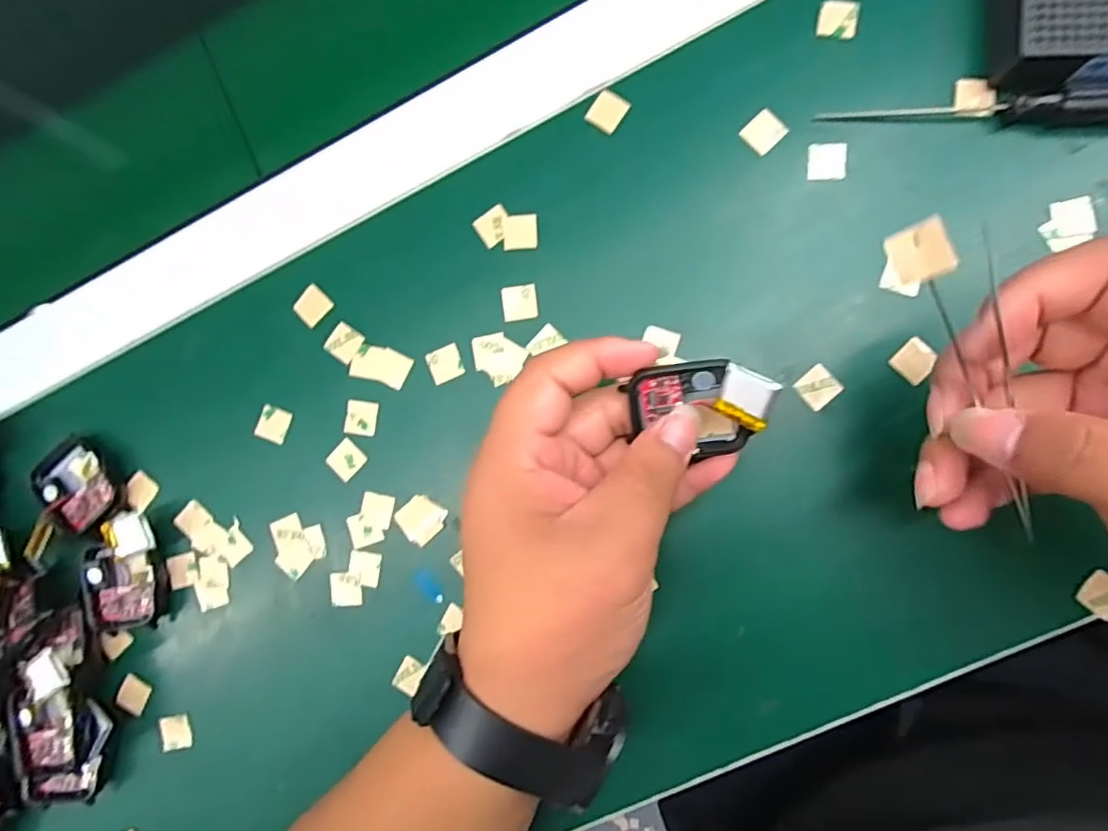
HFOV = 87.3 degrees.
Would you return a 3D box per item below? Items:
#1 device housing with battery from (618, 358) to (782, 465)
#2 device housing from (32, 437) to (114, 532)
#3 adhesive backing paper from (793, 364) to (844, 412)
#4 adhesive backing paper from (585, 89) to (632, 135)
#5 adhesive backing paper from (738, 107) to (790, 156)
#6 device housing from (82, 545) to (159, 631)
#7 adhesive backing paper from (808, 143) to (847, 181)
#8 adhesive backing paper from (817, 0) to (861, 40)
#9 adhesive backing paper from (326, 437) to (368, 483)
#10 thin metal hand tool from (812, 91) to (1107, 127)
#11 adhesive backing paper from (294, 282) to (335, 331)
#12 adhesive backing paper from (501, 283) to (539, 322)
[{"bbox_3d":[0.054,-0.003,0.215,0.048,0.027,0.033,-4,89,7],"label":"device housing with battery"},{"bbox_3d":[-0.237,0.033,0.288,0.036,0.007,0.040,-43,85,4],"label":"device housing"},{"bbox_3d":[0.115,-0.012,0.254,0.016,0.004,0.016,-41,85,5],"label":"adhesive backing paper"},{"bbox_3d":[0.025,-0.141,0.269,0.015,0.004,0.016,35,94,7],"label":"adhesive backing paper"},{"bbox_3d":[0.094,-0.127,0.260,0.016,0.004,0.015,-44,85,5],"label":"adhesive backing paper"},{"bbox_3d":[-0.209,0.085,0.283,0.037,0.010,0.040,-5,89,7],"label":"device housing"},{"bbox_3d":[0.121,-0.112,0.256,0.016,0.004,0.016,0,91,9],"label":"adhesive backing paper"},{"bbox_3d":[0.126,-0.176,0.258,0.017,0.004,0.016,9,93,9],"label":"adhesive backing paper"},{"bbox_3d":[-0.100,0.022,0.279,0.015,0.004,0.016,42,94,5],"label":"adhesive backing paper"},{"bbox_3d":[0.181,-0.127,0.242,0.128,0.015,0.010,2,90,7],"label":"thin metal hand tool"},{"bbox_3d":[-0.118,-0.054,0.284,0.016,0.004,0.017,45,88,1],"label":"adhesive backing paper"},{"bbox_3d":[-0.016,-0.053,0.271,0.016,0.004,0.016,-8,90,3],"label":"adhesive backing paper"}]

